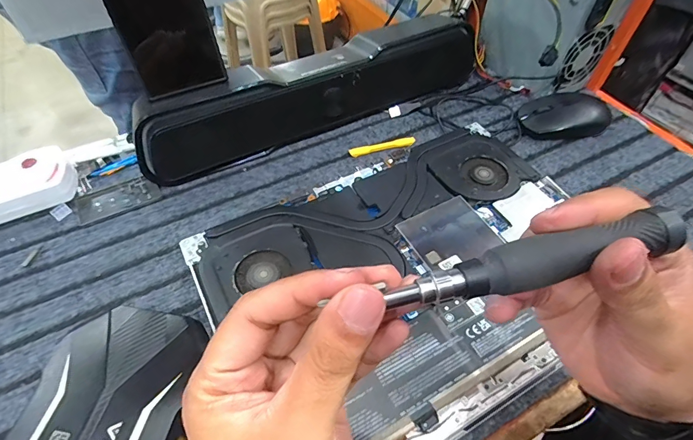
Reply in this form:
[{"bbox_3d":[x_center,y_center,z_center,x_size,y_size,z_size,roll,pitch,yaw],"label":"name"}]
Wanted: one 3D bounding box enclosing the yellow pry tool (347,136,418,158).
[{"bbox_3d":[0.043,-0.087,0.465,0.079,0.007,0.011,-13,54,-10],"label":"yellow pry tool"}]

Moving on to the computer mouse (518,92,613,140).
[{"bbox_3d":[0.266,-0.132,0.486,0.102,0.032,0.069,6,53,4],"label":"computer mouse"}]

